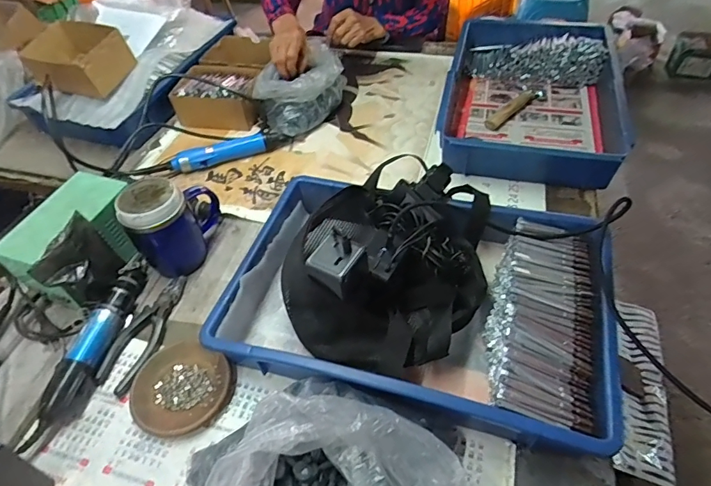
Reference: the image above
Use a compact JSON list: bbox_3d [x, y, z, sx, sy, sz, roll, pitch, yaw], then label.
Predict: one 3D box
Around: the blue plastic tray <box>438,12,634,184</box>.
[{"bbox_3d":[0.325,-0.285,0.838,0.295,0.100,0.431,9,51,12],"label":"blue plastic tray"}]

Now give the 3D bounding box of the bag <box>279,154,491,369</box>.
[{"bbox_3d":[0.040,0.015,0.553,0.264,0.120,0.265,-1,50,4],"label":"bag"}]

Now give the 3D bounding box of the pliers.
[{"bbox_3d":[-0.276,0.112,0.580,0.058,0.014,0.166,11,52,14],"label":"pliers"}]

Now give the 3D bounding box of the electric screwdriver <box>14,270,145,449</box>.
[{"bbox_3d":[-0.330,0.130,0.559,0.034,0.039,0.241,5,50,9],"label":"electric screwdriver"}]

